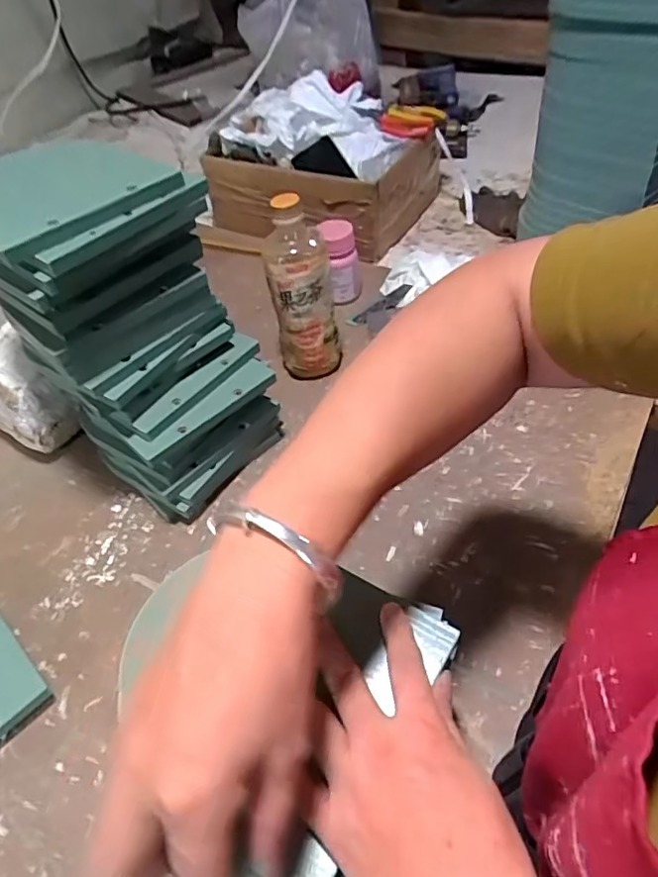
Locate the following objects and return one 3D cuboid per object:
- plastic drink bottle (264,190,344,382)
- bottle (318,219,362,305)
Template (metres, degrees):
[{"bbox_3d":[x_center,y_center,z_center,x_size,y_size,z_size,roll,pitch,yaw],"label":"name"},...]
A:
[{"bbox_3d":[-0.028,-0.156,0.626,0.072,0.197,0.063,-15,49,-7],"label":"plastic drink bottle"},{"bbox_3d":[0.016,-0.240,0.766,0.054,0.095,0.053,-13,49,-5],"label":"bottle"}]

